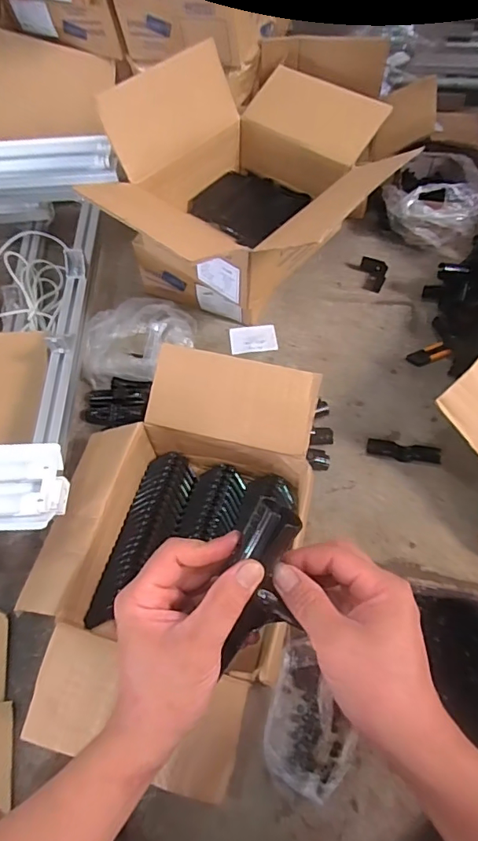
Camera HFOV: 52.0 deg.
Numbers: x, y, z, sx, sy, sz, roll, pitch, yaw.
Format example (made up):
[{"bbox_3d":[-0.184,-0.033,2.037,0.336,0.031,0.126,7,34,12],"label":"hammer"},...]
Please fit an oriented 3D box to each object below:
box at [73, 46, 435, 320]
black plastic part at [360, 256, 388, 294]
[{"bbox_3d":[0.025,-0.410,0.951,0.449,0.346,0.542,31,66,19],"label":"box"},{"bbox_3d":[0.292,-0.321,1.075,0.059,0.030,0.070,12,61,10],"label":"black plastic part"}]

